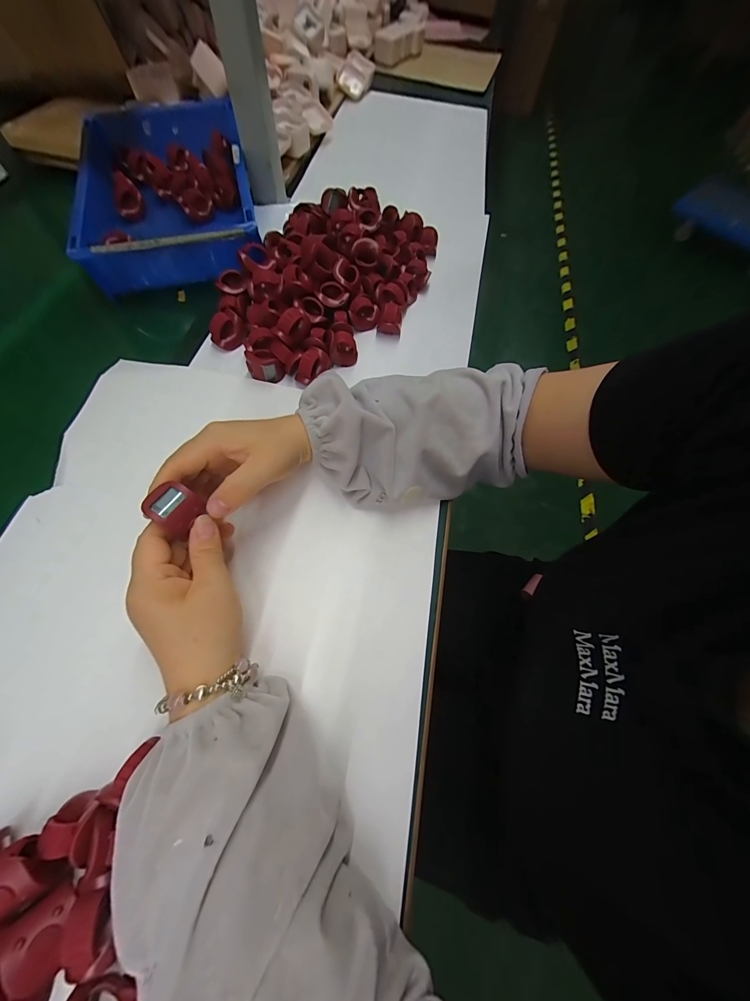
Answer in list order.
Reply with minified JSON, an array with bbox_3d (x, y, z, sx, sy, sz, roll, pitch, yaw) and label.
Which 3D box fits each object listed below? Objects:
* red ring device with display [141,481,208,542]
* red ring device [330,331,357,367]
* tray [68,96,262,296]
[{"bbox_3d":[-0.142,0.006,0.240,0.032,0.019,0.030,36,66,-10],"label":"red ring device with display"},{"bbox_3d":[-0.036,-0.171,0.384,0.030,0.032,0.021,-3,66,-5],"label":"red ring device"},{"bbox_3d":[-0.283,-0.432,0.470,0.204,0.062,0.342,-12,67,-9],"label":"tray"}]

